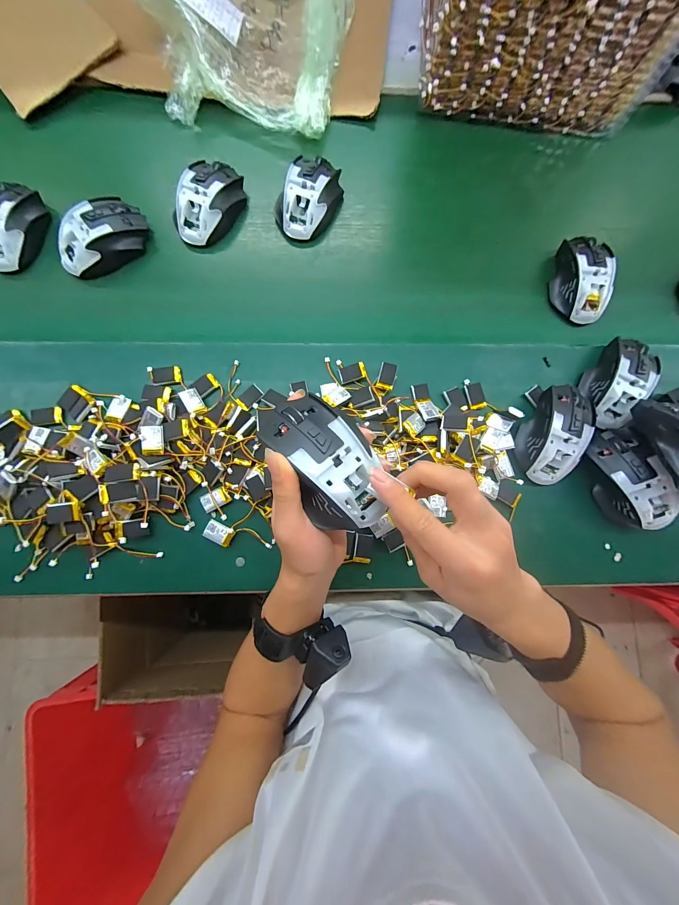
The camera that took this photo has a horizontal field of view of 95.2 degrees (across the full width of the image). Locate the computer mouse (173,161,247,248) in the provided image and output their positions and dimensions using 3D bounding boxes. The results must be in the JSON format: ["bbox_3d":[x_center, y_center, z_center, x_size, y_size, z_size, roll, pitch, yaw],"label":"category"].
[{"bbox_3d":[-0.170,-0.328,0.406,0.062,0.037,0.110,25,80,2],"label":"computer mouse"}]

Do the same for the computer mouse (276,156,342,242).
[{"bbox_3d":[-0.036,-0.339,0.411,0.066,0.041,0.113,22,80,2],"label":"computer mouse"}]

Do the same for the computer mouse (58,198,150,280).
[{"bbox_3d":[-0.300,-0.270,0.396,0.065,0.044,0.113,43,81,5],"label":"computer mouse"}]

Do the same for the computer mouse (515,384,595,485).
[{"bbox_3d":[0.252,-0.024,0.359,0.072,0.038,0.117,27,80,2],"label":"computer mouse"}]

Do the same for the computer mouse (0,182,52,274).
[{"bbox_3d":[-0.423,-0.287,0.393,0.058,0.044,0.108,6,80,-1],"label":"computer mouse"}]

